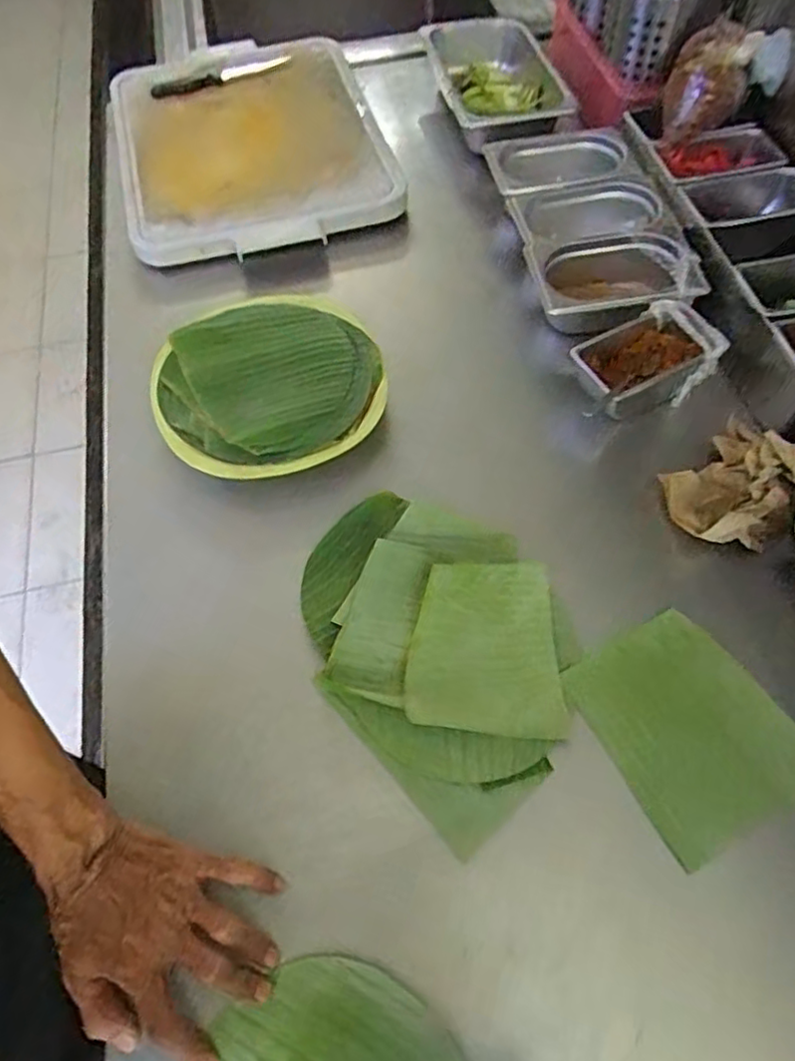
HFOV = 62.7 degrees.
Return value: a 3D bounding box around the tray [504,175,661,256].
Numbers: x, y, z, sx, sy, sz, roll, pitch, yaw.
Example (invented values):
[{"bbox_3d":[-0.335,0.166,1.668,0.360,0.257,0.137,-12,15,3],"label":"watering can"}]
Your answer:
[{"bbox_3d":[0.217,-0.353,0.753,0.159,0.062,0.108,-4,61,0],"label":"tray"}]

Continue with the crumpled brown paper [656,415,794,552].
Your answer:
[{"bbox_3d":[0.309,-0.048,0.590,0.129,0.055,0.101,-40,70,-18],"label":"crumpled brown paper"}]

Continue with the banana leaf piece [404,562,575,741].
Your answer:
[{"bbox_3d":[0.072,0.094,0.534,0.122,0.019,0.139,3,63,2],"label":"banana leaf piece"}]

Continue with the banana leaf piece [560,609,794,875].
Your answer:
[{"bbox_3d":[0.231,0.151,0.513,0.144,0.007,0.163,-29,66,-13],"label":"banana leaf piece"}]

